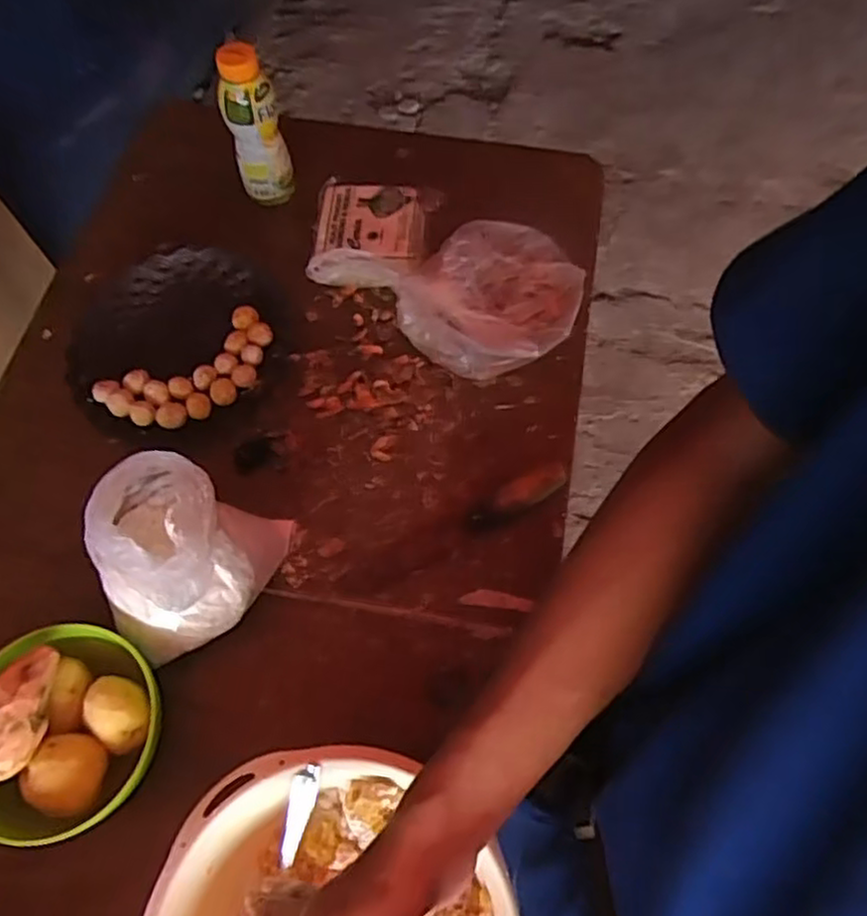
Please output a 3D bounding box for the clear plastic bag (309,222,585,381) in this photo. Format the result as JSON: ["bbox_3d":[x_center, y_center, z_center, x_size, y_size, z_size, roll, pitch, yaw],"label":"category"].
[{"bbox_3d":[0.027,-0.167,0.749,0.272,0.051,0.172,-14,64,-5],"label":"clear plastic bag"}]

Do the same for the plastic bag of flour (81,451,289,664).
[{"bbox_3d":[-0.200,0.084,0.579,0.126,0.153,0.128,-4,63,1],"label":"plastic bag of flour"}]

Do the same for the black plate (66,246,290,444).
[{"bbox_3d":[-0.264,-0.125,0.752,0.209,0.034,0.221,-1,63,2],"label":"black plate"}]

